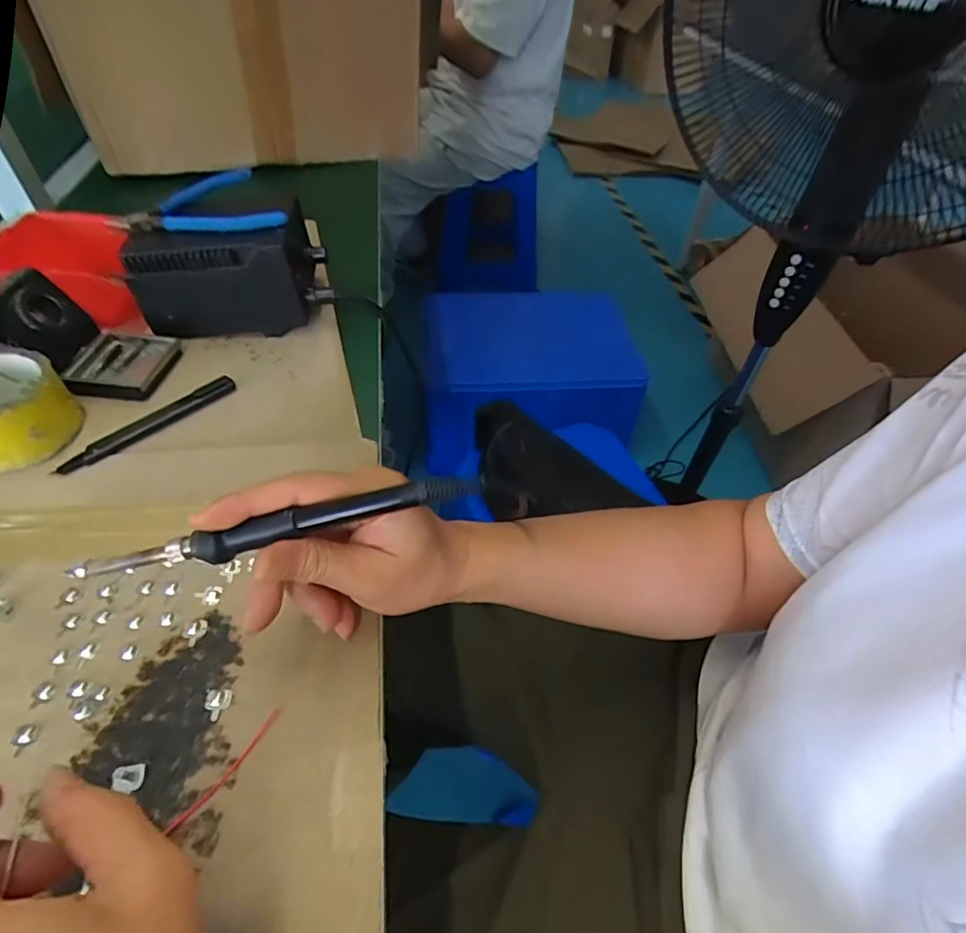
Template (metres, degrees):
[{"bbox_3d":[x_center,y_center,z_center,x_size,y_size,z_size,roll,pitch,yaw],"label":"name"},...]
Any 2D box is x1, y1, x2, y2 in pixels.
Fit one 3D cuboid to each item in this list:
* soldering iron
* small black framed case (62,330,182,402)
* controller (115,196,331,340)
[{"bbox_3d":[-0.101,0.029,0.256,0.201,0.016,0.014,-13,50,0],"label":"soldering iron"},{"bbox_3d":[-0.308,-0.089,0.451,0.069,0.013,0.076,3,48,-2],"label":"small black framed case"},{"bbox_3d":[-0.231,-0.191,0.499,0.156,0.089,0.111,-4,49,-8],"label":"controller"}]

